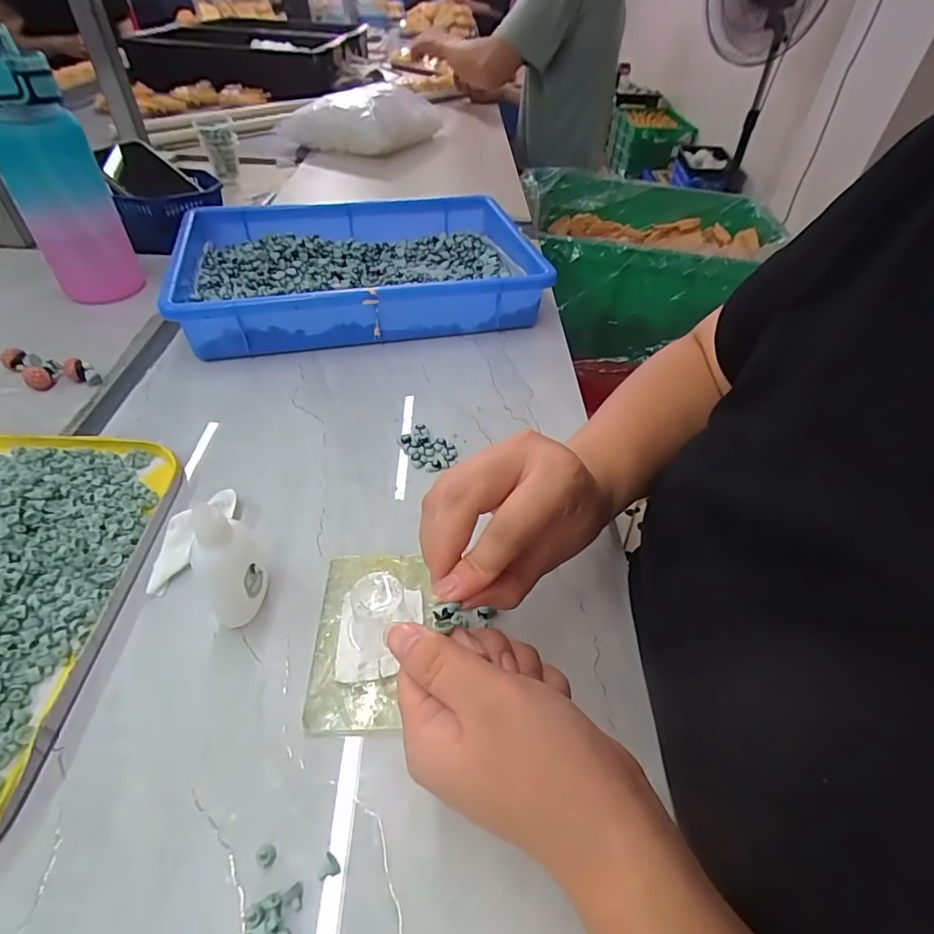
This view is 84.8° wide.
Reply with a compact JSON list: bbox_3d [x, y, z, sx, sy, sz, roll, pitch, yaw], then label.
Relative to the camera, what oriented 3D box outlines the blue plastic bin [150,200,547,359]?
[{"bbox_3d":[-0.119,-0.217,0.564,0.350,0.065,0.236,-9,46,-12],"label":"blue plastic bin"}]

